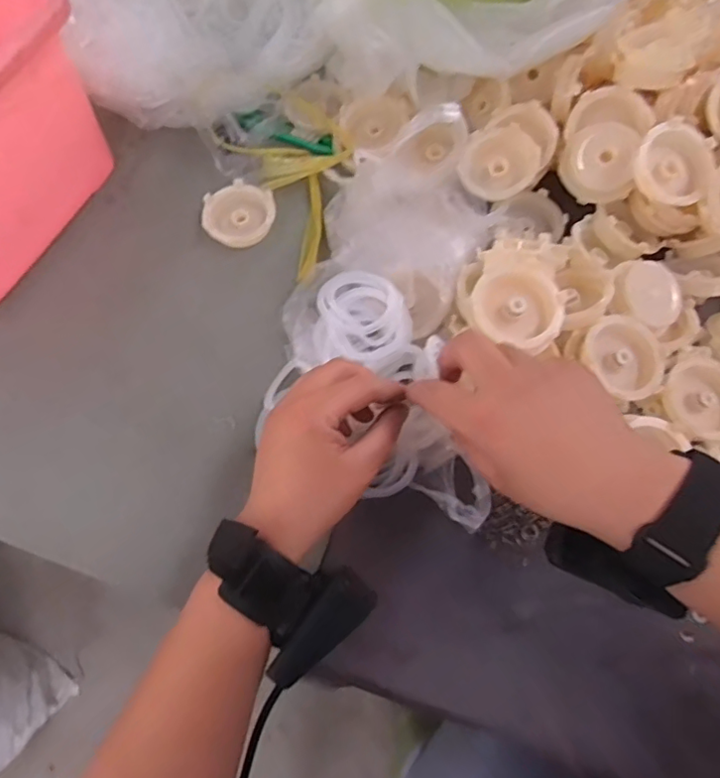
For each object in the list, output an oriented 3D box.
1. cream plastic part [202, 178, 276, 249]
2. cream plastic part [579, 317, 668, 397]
[{"bbox_3d":[-0.100,-0.146,0.471,0.057,0.017,0.053,-4,68,-1],"label":"cream plastic part"},{"bbox_3d":[0.174,-0.020,0.383,0.059,0.023,0.056,-12,81,-19],"label":"cream plastic part"}]

